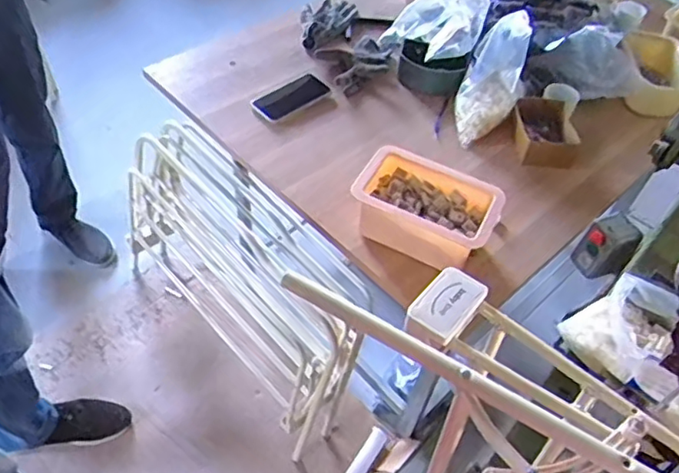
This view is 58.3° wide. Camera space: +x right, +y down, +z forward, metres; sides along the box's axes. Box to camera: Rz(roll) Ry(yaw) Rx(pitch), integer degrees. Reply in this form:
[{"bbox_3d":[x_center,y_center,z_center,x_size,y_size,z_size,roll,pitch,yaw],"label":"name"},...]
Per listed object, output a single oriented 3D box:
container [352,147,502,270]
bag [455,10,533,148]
[{"bbox_3d":[0.131,-0.034,0.935,0.206,0.110,0.135,26,52,15],"label":"container"},{"bbox_3d":[0.284,-0.288,1.122,0.108,0.061,0.257,22,93,13],"label":"bag"}]

